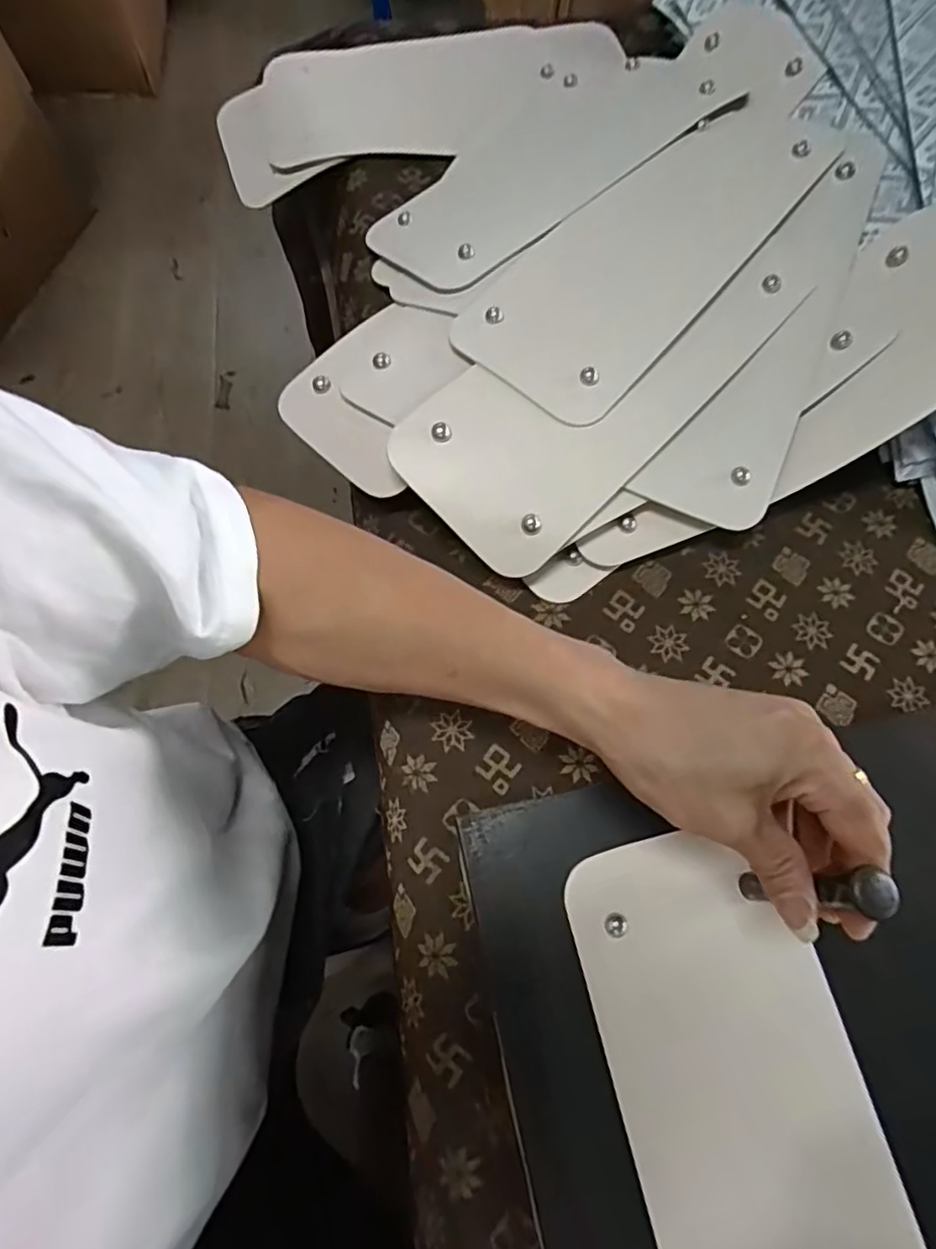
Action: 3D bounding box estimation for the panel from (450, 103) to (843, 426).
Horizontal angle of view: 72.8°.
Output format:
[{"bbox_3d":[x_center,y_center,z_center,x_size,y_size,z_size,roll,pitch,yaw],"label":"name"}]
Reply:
[{"bbox_3d":[0.122,-0.261,0.428,0.119,0.027,0.299,40,75,11],"label":"panel"}]

